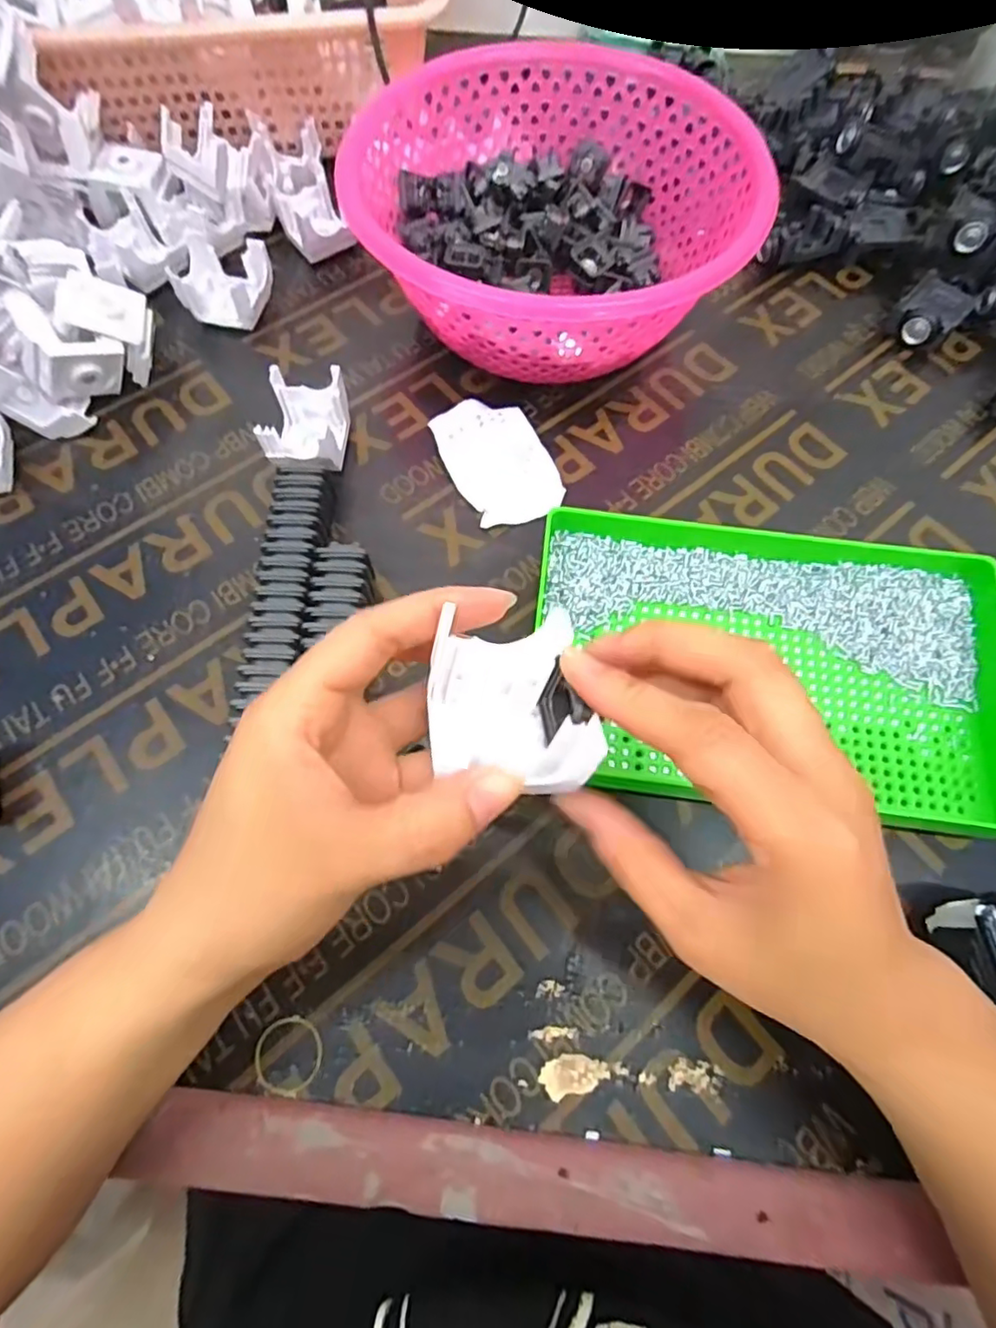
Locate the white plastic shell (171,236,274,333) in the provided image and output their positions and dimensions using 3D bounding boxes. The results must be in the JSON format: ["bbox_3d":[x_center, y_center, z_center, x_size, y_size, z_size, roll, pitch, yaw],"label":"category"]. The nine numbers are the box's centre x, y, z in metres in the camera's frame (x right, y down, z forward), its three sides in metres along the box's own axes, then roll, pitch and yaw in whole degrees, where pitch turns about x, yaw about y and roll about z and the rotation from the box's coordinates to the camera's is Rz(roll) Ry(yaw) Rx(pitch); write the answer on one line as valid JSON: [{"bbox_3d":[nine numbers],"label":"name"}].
[{"bbox_3d":[-0.194,-0.270,0.427,0.061,0.038,0.046,13,68,4],"label":"white plastic shell"}]

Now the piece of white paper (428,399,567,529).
[{"bbox_3d":[0.001,-0.130,0.383,0.060,0.020,0.085,-25,70,-11],"label":"piece of white paper"}]

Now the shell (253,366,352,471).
[{"bbox_3d":[-0.123,-0.149,0.378,0.051,0.039,0.067,4,68,1],"label":"shell"}]

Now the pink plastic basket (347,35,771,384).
[{"bbox_3d":[0.038,-0.288,0.406,0.244,0.097,0.223,34,71,12],"label":"pink plastic basket"}]

